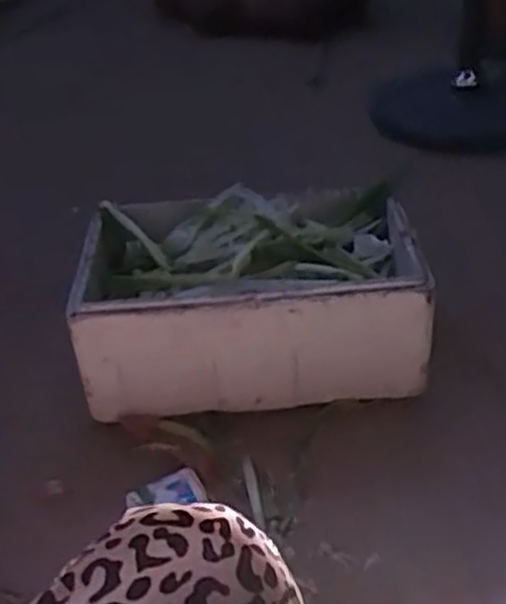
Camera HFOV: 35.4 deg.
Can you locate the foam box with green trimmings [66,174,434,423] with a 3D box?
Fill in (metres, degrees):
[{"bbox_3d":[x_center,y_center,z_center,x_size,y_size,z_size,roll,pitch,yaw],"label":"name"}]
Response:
[{"bbox_3d":[-0.001,-0.018,1.180,0.480,0.182,0.361,-6,34,-4],"label":"foam box with green trimmings"}]

